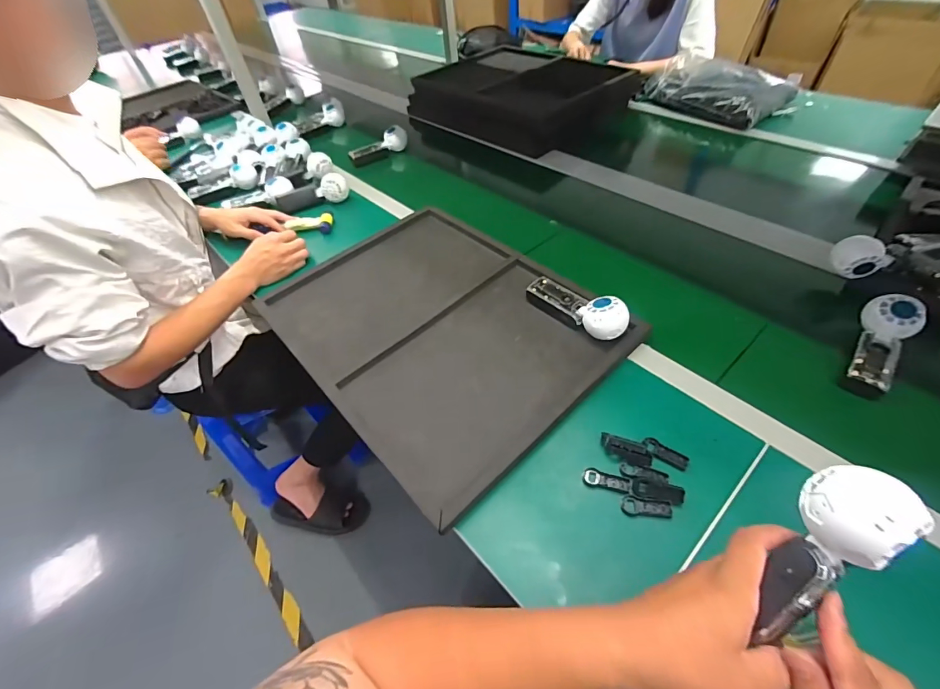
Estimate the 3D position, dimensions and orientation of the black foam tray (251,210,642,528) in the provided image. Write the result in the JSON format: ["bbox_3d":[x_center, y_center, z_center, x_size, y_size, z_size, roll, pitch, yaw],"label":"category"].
[{"bbox_3d":[-0.063,-0.049,0.675,0.402,0.026,0.549,-36,55,-24],"label":"black foam tray"}]

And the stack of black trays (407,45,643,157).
[{"bbox_3d":[0.172,-0.769,1.235,0.540,0.140,0.397,34,61,29],"label":"stack of black trays"}]

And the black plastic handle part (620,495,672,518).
[{"bbox_3d":[0.203,0.189,0.461,0.054,0.004,0.021,5,51,11],"label":"black plastic handle part"}]

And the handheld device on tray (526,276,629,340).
[{"bbox_3d":[0.161,-0.063,0.619,0.051,0.061,0.171,-37,56,-22],"label":"handheld device on tray"}]

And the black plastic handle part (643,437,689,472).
[{"bbox_3d":[0.242,0.135,0.496,0.054,0.004,0.023,31,60,28],"label":"black plastic handle part"}]

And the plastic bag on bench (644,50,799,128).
[{"bbox_3d":[0.696,-0.727,1.141,0.238,0.107,0.358,-34,55,-20],"label":"plastic bag on bench"}]

